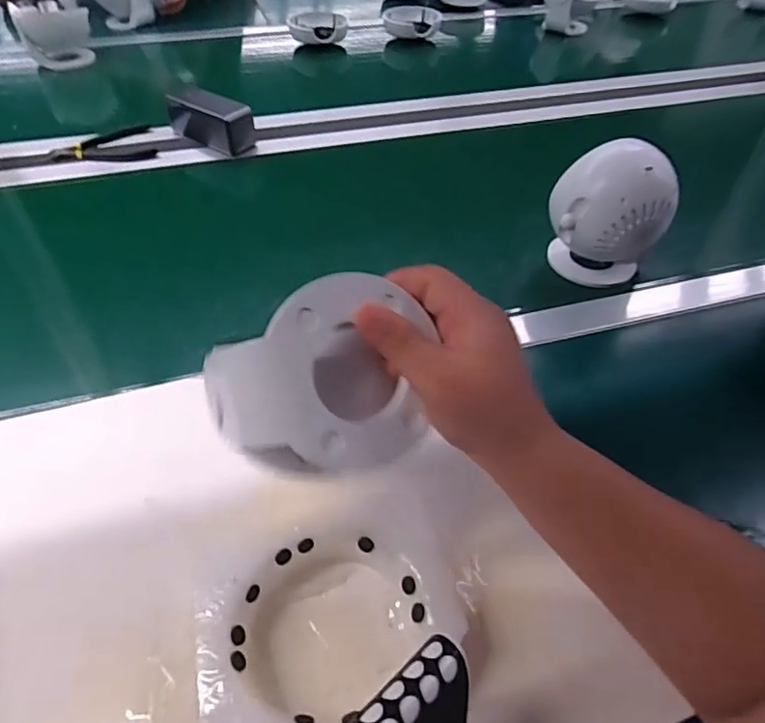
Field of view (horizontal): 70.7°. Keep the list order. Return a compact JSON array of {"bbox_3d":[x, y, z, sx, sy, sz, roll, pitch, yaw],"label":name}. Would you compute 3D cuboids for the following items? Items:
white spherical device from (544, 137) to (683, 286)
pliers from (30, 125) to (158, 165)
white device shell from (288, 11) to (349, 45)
[{"bbox_3d":[0.224,-0.142,0.547,0.090,0.140,0.093,-24,53,-22],"label":"white spherical device"},{"bbox_3d":[-0.401,-0.299,0.755,0.155,0.021,0.073,-15,50,-15],"label":"pliers"},{"bbox_3d":[-0.128,-0.661,1.071,0.113,0.033,0.092,-1,48,-3],"label":"white device shell"}]

